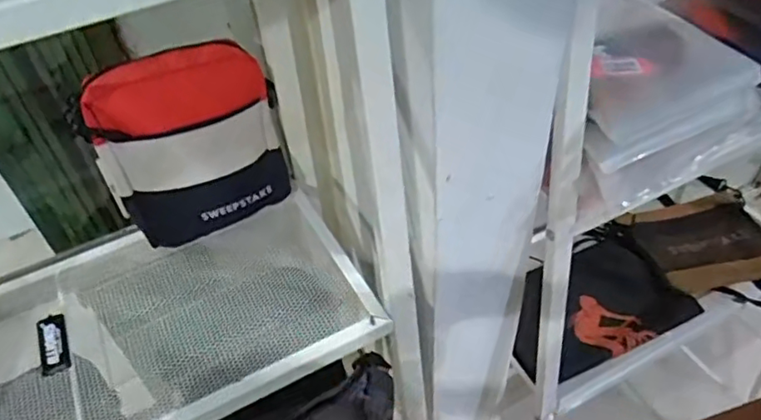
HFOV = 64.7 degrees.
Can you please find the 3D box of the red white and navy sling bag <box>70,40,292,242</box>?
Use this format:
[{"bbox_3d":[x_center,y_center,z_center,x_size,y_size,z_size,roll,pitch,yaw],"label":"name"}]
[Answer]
[{"bbox_3d":[-0.190,-0.062,0.592,0.187,0.163,0.081,-17,47,-11],"label":"red white and navy sling bag"}]

